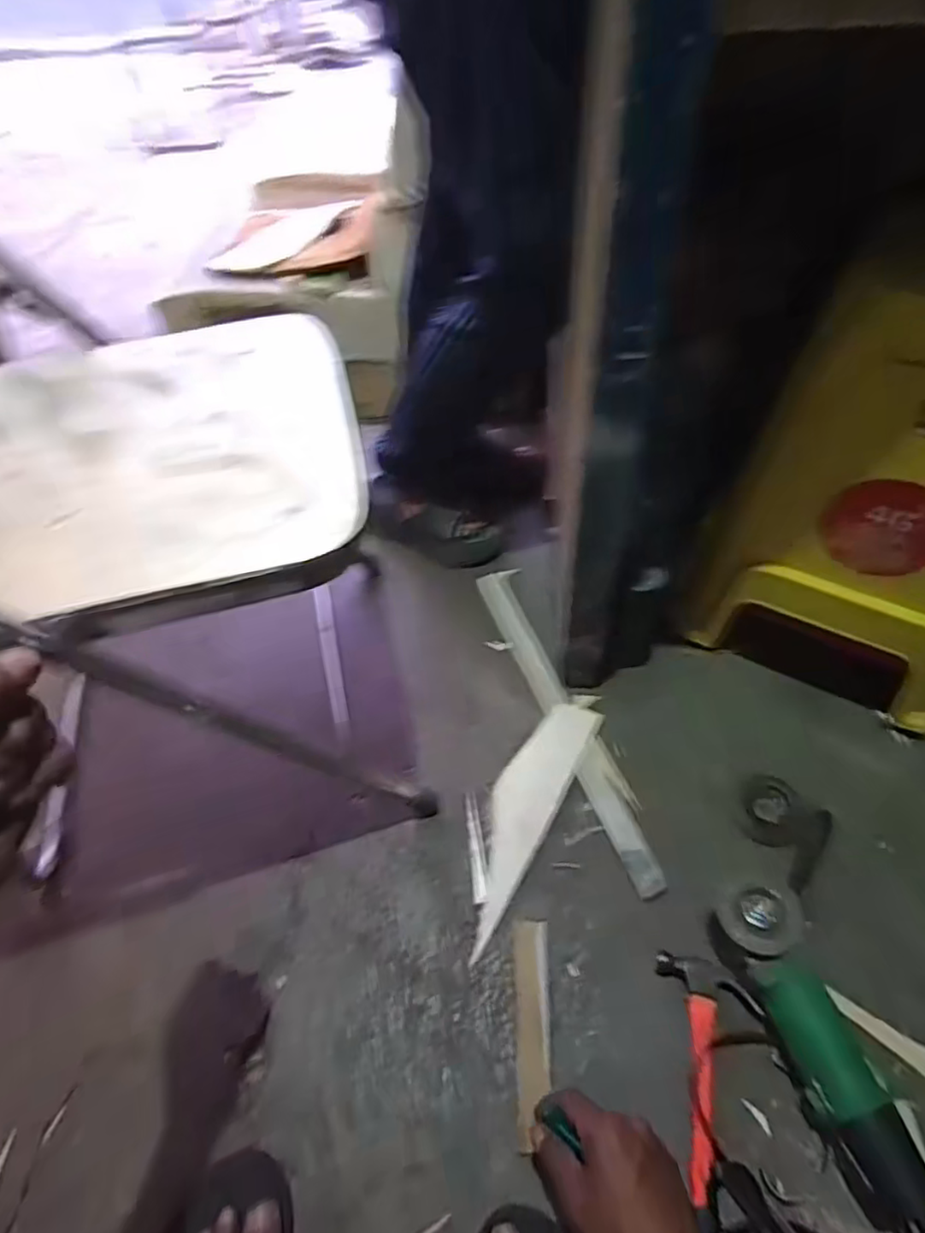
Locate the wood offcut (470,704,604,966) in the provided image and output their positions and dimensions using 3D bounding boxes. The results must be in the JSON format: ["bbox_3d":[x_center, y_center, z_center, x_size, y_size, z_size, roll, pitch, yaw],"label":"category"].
[{"bbox_3d":[0.070,0.227,0.756,0.075,0.013,0.304,24,58,21],"label":"wood offcut"}]

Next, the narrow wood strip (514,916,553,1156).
[{"bbox_3d":[0.070,0.401,0.627,0.034,0.016,0.183,-1,53,4],"label":"narrow wood strip"}]

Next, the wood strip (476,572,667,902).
[{"bbox_3d":[0.126,0.121,0.838,0.043,0.014,0.487,-18,54,-9],"label":"wood strip"}]

